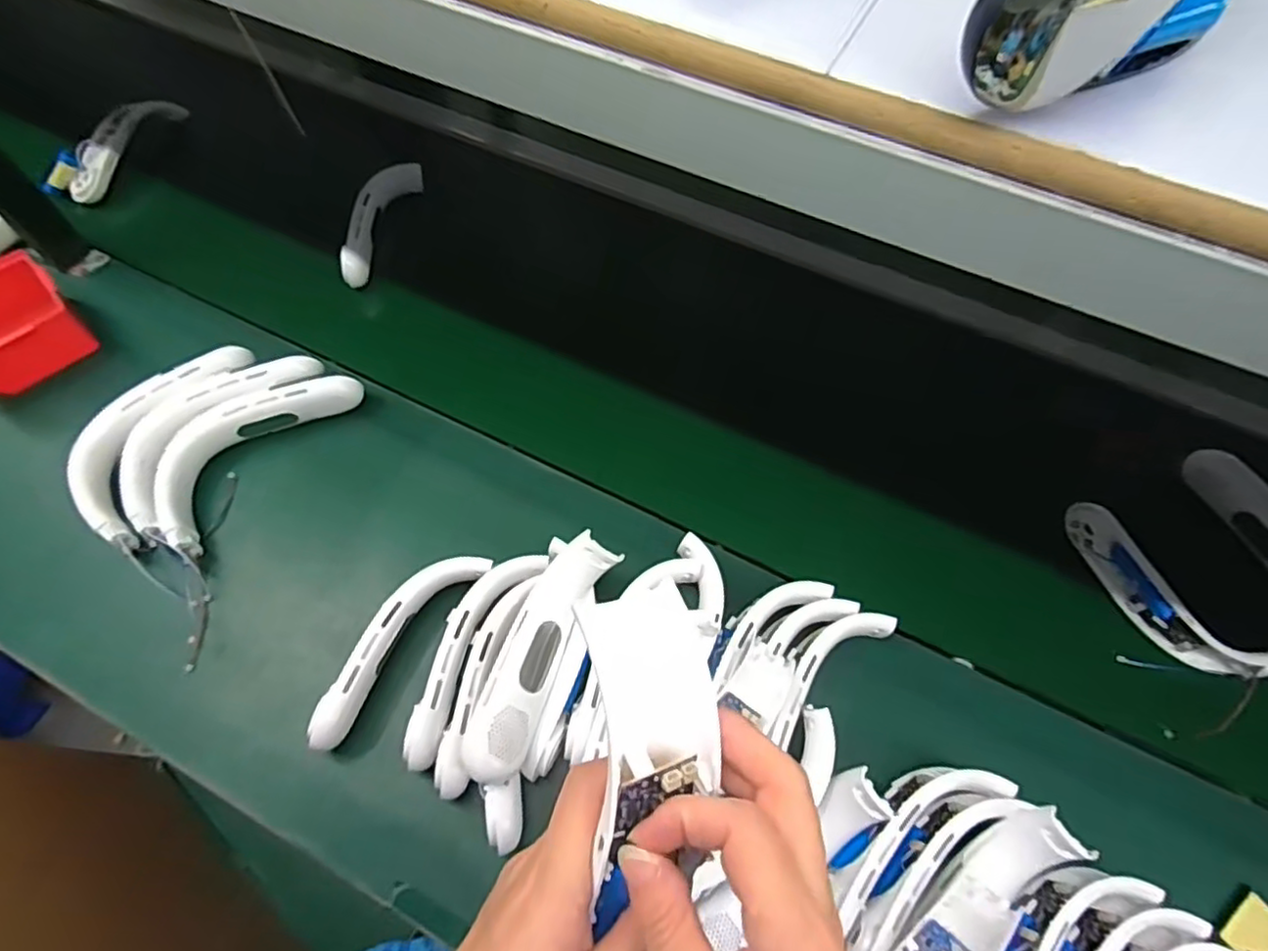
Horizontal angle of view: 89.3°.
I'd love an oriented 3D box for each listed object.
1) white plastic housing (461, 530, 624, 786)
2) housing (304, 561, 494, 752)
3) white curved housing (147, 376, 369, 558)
[{"bbox_3d":[-0.076,0.141,0.510,0.056,0.043,0.194,21,64,10],"label":"white plastic housing"},{"bbox_3d":[-0.205,0.142,0.556,0.043,0.046,0.191,35,67,16],"label":"housing"},{"bbox_3d":[-0.385,-0.034,0.642,0.087,0.054,0.220,32,66,14],"label":"white curved housing"}]

